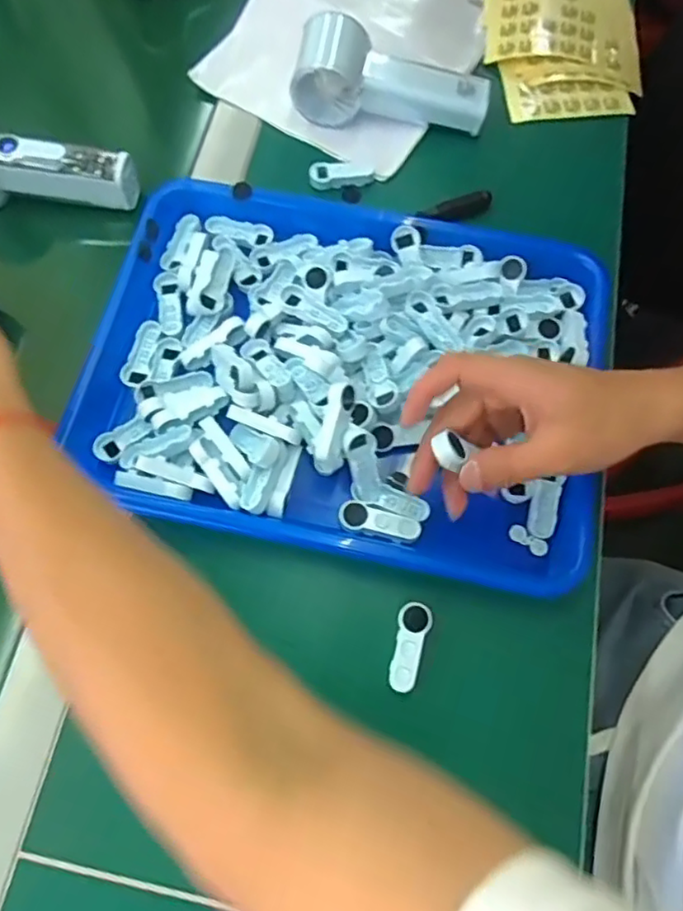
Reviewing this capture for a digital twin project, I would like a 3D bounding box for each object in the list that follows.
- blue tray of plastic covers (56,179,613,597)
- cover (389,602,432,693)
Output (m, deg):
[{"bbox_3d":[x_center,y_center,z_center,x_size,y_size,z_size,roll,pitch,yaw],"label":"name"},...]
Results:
[{"bbox_3d":[0.001,-0.057,0.407,0.335,0.040,0.243,11,71,4],"label":"blue tray of plastic covers"},{"bbox_3d":[0.039,0.112,0.361,0.019,0.004,0.050,19,71,7],"label":"cover"}]

